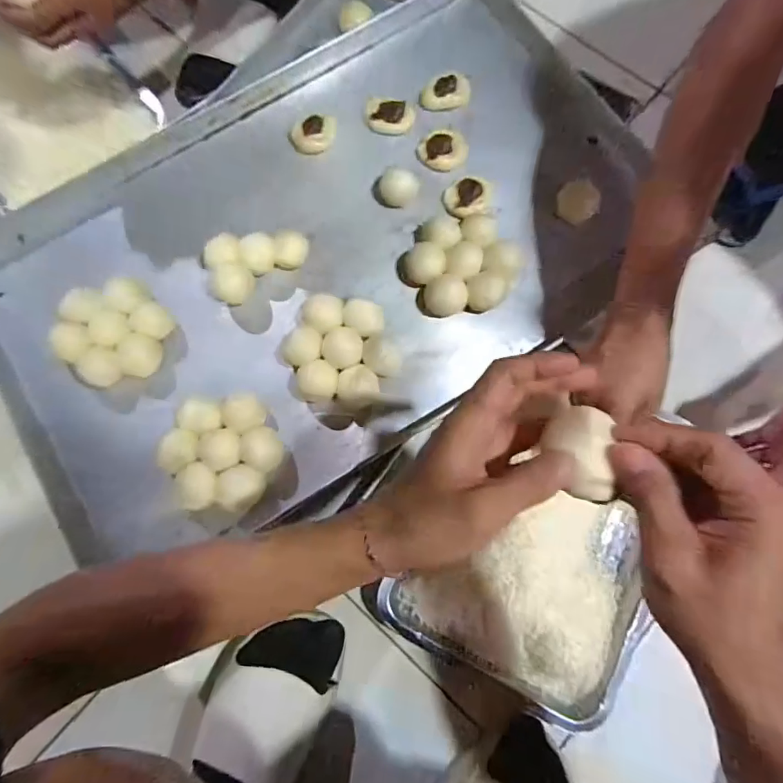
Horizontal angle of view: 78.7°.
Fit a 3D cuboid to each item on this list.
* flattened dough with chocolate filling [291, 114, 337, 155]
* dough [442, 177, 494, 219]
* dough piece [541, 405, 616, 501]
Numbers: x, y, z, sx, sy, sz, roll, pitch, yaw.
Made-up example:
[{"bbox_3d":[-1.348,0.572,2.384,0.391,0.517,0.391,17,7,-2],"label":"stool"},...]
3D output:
[{"bbox_3d":[-0.092,-0.303,0.567,0.051,0.012,0.052,0,77,1],"label":"flattened dough with chocolate filling"},{"bbox_3d":[0.086,-0.217,0.540,0.052,0.021,0.054,0,77,1],"label":"dough"},{"bbox_3d":[0.101,0.034,0.260,0.037,0.014,0.048,1,77,1],"label":"dough piece"}]

